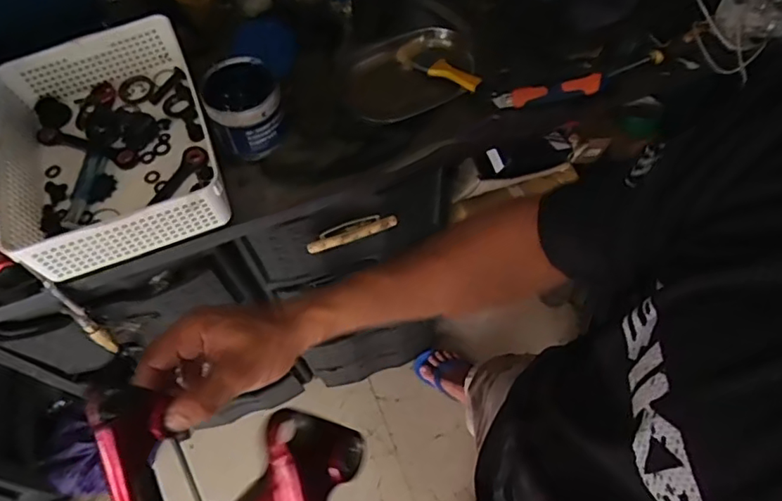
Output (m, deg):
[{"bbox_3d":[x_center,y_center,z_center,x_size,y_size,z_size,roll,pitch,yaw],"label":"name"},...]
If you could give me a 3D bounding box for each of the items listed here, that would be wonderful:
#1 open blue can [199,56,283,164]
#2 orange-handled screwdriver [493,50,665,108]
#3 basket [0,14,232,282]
[{"bbox_3d":[-0.195,-0.193,0.755,0.102,0.080,0.110,-11,63,-4],"label":"open blue can"},{"bbox_3d":[0.276,-0.239,0.800,0.260,0.022,0.043,-17,63,-7],"label":"orange-handled screwdriver"},{"bbox_3d":[-0.362,-0.140,0.720,0.252,0.086,0.326,-20,64,-8],"label":"basket"}]

